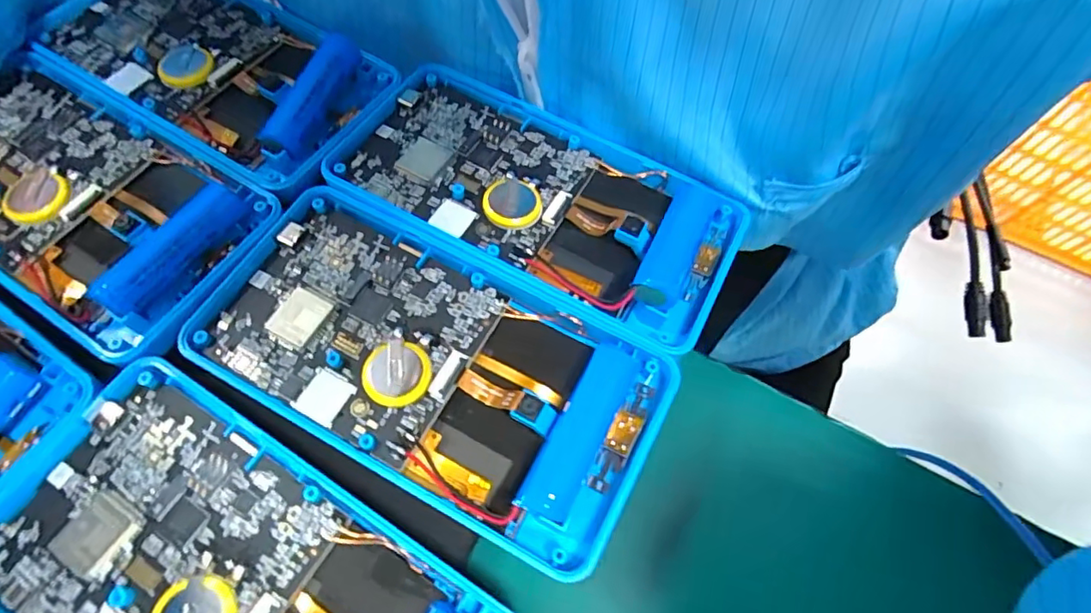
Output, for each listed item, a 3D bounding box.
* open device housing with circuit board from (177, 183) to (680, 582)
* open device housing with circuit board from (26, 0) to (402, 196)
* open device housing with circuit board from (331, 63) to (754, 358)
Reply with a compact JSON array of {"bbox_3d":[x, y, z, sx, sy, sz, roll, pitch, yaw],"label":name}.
[{"bbox_3d":[-0.036,0.015,0.173,0.138,0.012,0.071,27,68,11],"label":"open device housing with circuit board"},{"bbox_3d":[-0.127,-0.097,0.222,0.135,0.017,0.071,30,69,12],"label":"open device housing with circuit board"},{"bbox_3d":[-0.002,-0.041,0.201,0.138,0.019,0.068,26,68,10],"label":"open device housing with circuit board"}]

